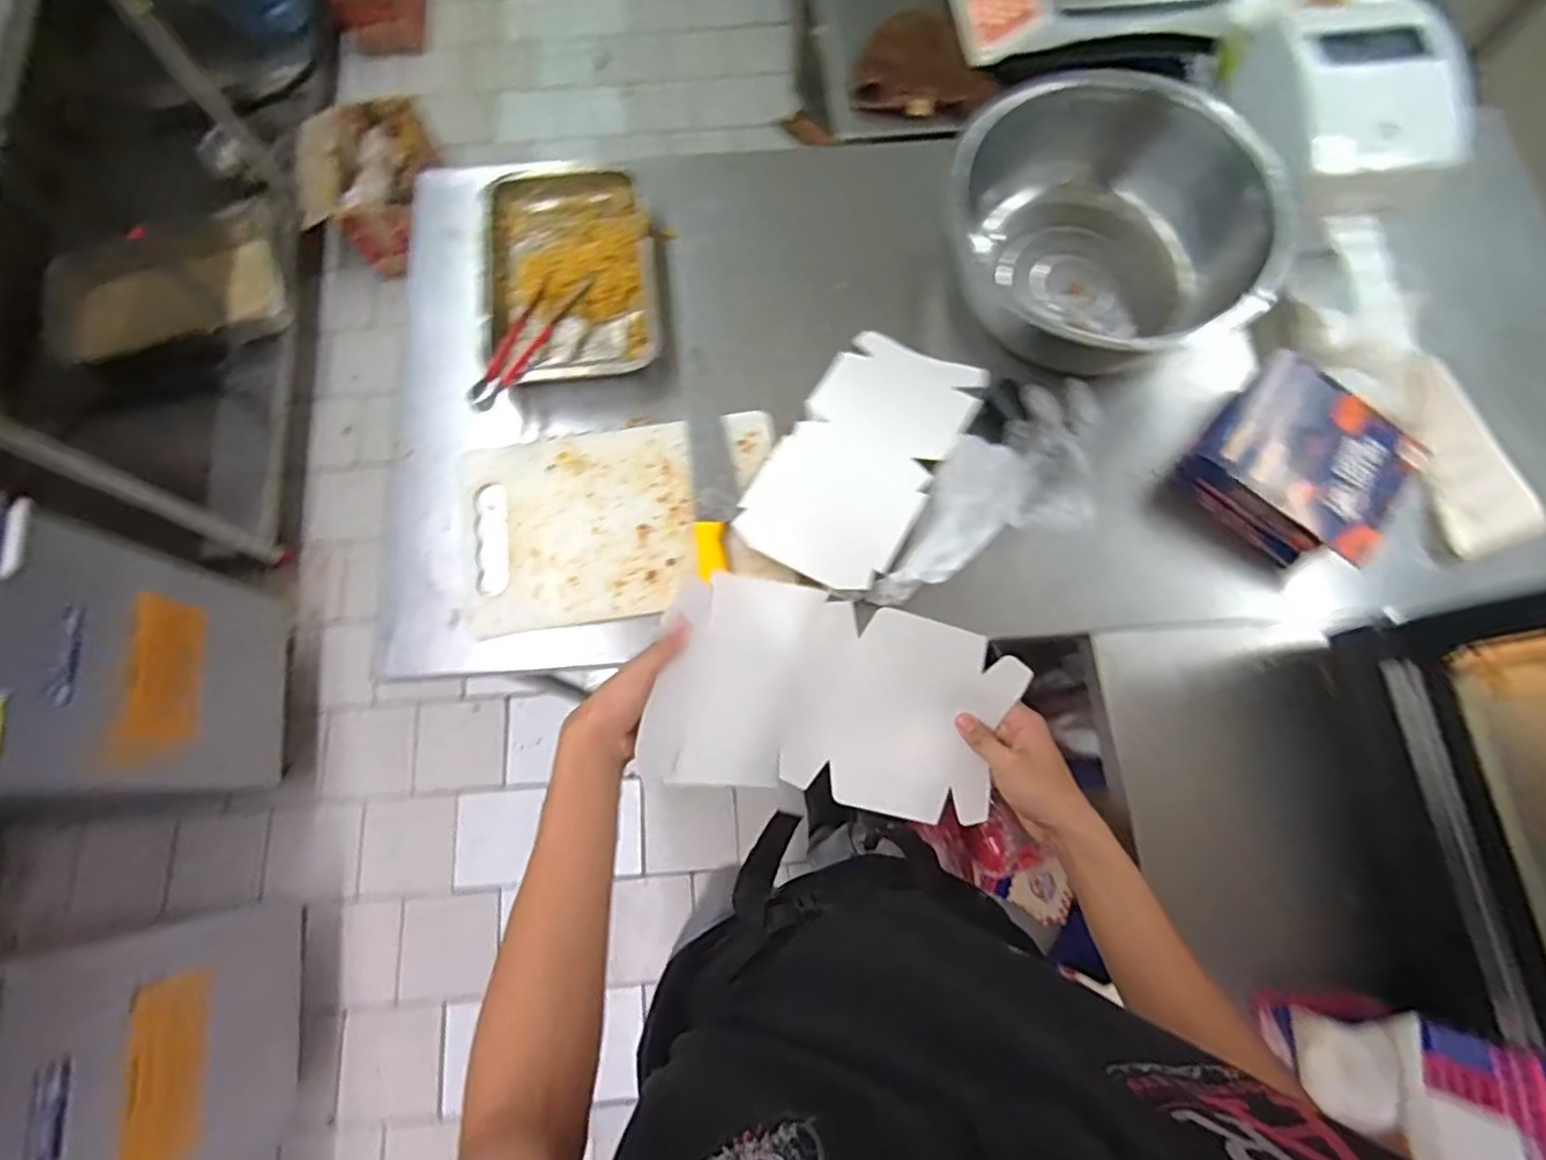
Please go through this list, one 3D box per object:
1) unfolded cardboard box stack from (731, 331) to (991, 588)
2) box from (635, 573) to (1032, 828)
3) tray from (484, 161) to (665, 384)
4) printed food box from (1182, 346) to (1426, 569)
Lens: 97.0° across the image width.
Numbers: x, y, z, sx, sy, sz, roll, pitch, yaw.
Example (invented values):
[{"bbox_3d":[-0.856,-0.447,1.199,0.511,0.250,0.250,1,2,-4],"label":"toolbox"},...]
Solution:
[{"bbox_3d":[0.101,-0.147,0.786,0.178,0.036,0.313,30,76,8],"label":"unfolded cardboard box stack"},{"bbox_3d":[0.051,0.105,0.578,0.291,0.040,0.170,12,94,-10],"label":"box"},{"bbox_3d":[-0.255,-0.400,0.870,0.212,0.058,0.329,-9,74,-3],"label":"tray"},{"bbox_3d":[0.597,-0.134,0.763,0.204,0.066,0.215,43,78,11],"label":"printed food box"}]

